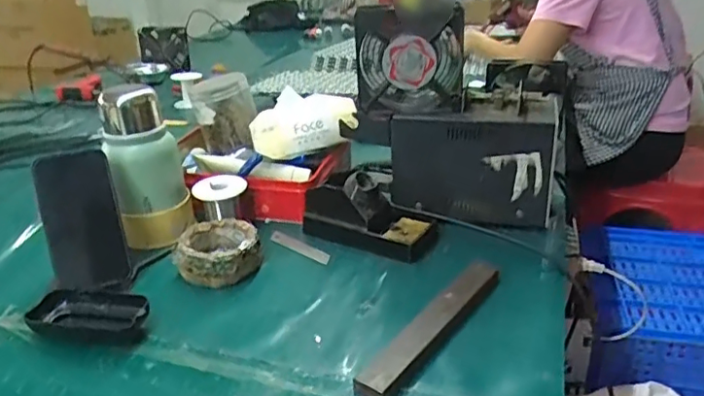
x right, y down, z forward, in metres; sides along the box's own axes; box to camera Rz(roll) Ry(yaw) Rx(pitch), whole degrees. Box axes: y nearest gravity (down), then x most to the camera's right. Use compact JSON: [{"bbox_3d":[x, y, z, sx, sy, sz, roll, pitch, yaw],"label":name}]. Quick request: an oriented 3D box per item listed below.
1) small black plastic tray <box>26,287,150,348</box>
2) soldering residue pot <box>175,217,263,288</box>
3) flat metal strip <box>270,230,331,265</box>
[{"bbox_3d":[-0.250,0.114,0.562,0.117,0.026,0.052,4,27,10],"label":"small black plastic tray"},{"bbox_3d":[-0.147,0.063,0.645,0.081,0.045,0.078,-1,26,1],"label":"soldering residue pot"},{"bbox_3d":[-0.061,0.059,0.693,0.102,0.008,0.019,21,34,38],"label":"flat metal strip"}]

